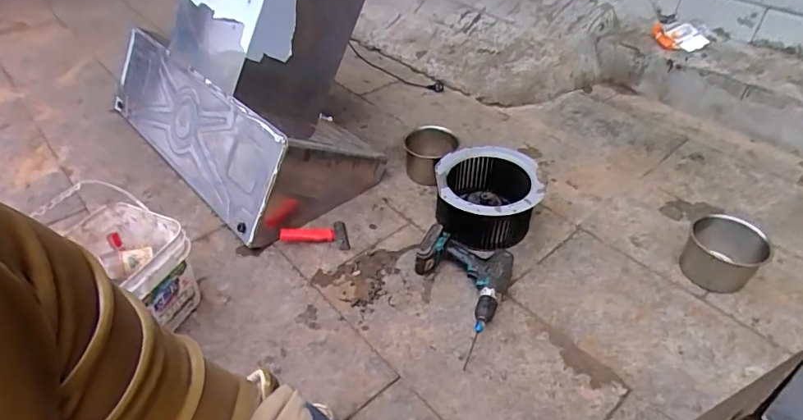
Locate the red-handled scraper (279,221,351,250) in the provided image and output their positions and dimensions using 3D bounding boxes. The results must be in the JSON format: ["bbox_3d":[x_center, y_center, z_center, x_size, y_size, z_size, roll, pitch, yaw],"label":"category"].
[{"bbox_3d":[-0.201,0.050,1.148,0.160,0.040,0.089,2,48,2],"label":"red-handled scraper"}]

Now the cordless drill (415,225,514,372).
[{"bbox_3d":[0.107,0.166,1.017,0.197,0.060,0.271,19,44,20],"label":"cordless drill"}]

